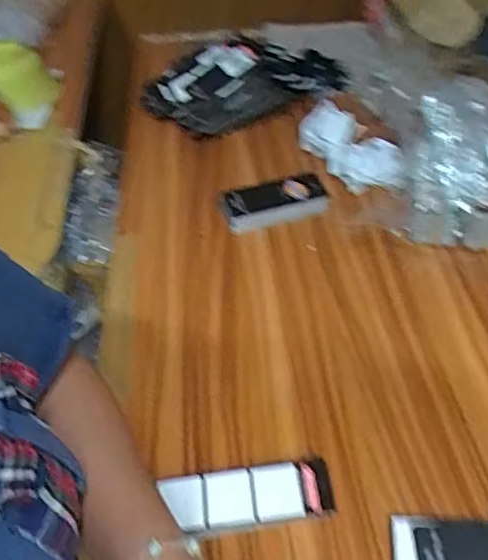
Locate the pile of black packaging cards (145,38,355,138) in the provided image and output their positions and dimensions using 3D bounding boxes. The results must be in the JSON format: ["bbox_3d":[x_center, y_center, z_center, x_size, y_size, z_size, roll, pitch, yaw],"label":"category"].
[{"bbox_3d":[0.011,-0.270,0.738,0.286,0.069,0.138,-15,47,-11],"label":"pile of black packaging cards"}]

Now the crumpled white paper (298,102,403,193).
[{"bbox_3d":[0.122,-0.151,0.641,0.067,0.051,0.138,-24,49,-19],"label":"crumpled white paper"}]

